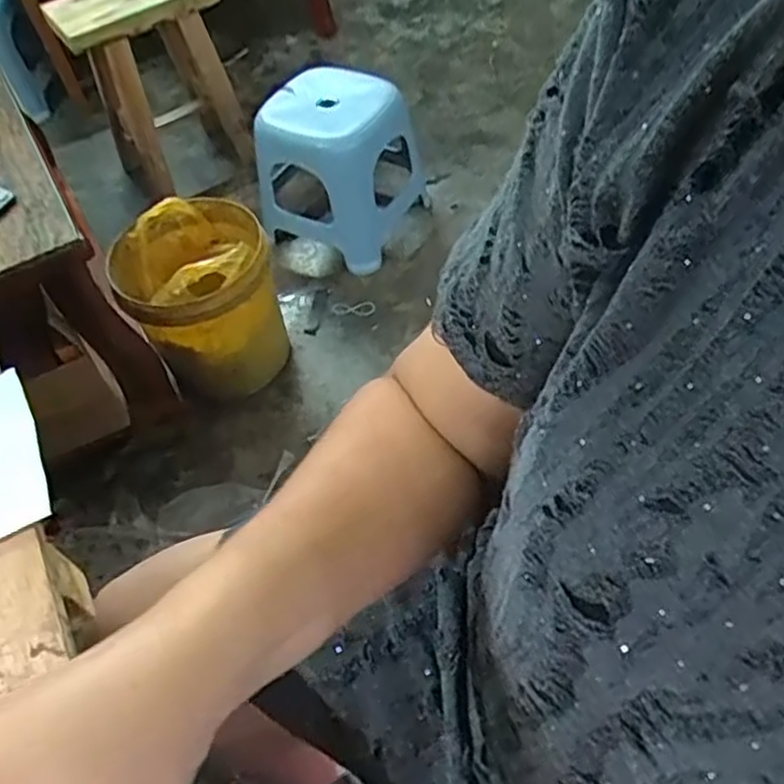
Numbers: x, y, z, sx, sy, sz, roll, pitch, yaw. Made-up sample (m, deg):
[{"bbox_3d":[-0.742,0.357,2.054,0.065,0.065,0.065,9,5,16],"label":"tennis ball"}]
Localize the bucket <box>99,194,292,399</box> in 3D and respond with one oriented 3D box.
[{"bbox_3d":[-0.337,-0.160,1.274,0.245,0.313,0.258,-3,53,4],"label":"bucket"}]

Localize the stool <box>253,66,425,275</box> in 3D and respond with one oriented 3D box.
[{"bbox_3d":[-0.100,-0.503,1.518,0.259,0.304,0.312,24,59,22],"label":"stool"}]

